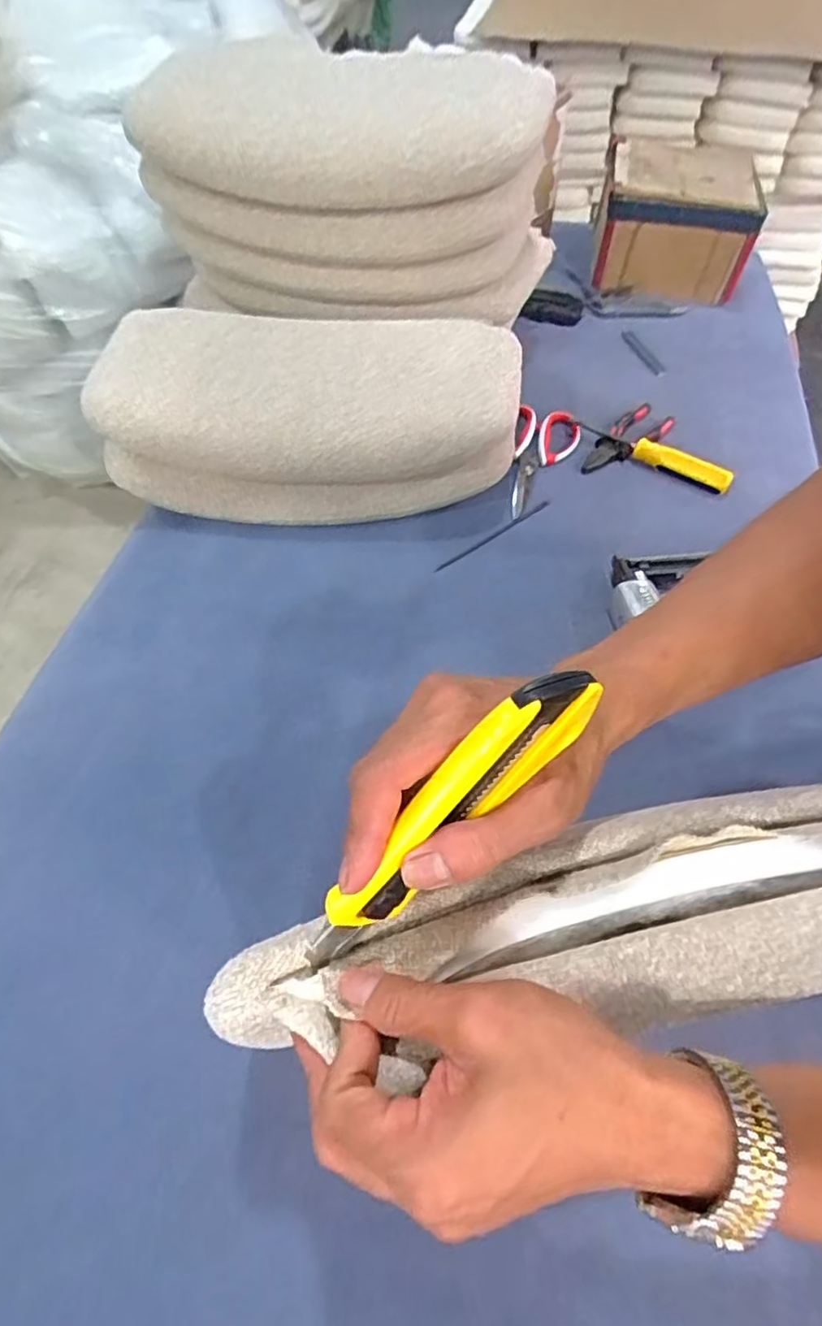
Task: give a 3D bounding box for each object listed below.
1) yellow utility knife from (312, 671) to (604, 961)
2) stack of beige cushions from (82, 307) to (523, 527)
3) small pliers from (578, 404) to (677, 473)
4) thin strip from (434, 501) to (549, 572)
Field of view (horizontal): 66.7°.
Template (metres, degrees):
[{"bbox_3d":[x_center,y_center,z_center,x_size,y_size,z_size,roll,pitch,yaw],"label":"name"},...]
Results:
[{"bbox_3d":[0.008,0.064,0.245,0.158,0.028,0.023,-49,63,13],"label":"yellow utility knife"},{"bbox_3d":[-0.106,-0.264,0.681,0.420,0.129,0.202,5,56,3],"label":"stack of beige cushions"},{"bbox_3d":[0.260,-0.269,0.756,0.150,0.014,0.052,-38,64,-23],"label":"small pliers"},{"bbox_3d":[0.090,-0.137,0.670,0.158,0.005,0.007,-32,62,-20],"label":"thin strip"}]

